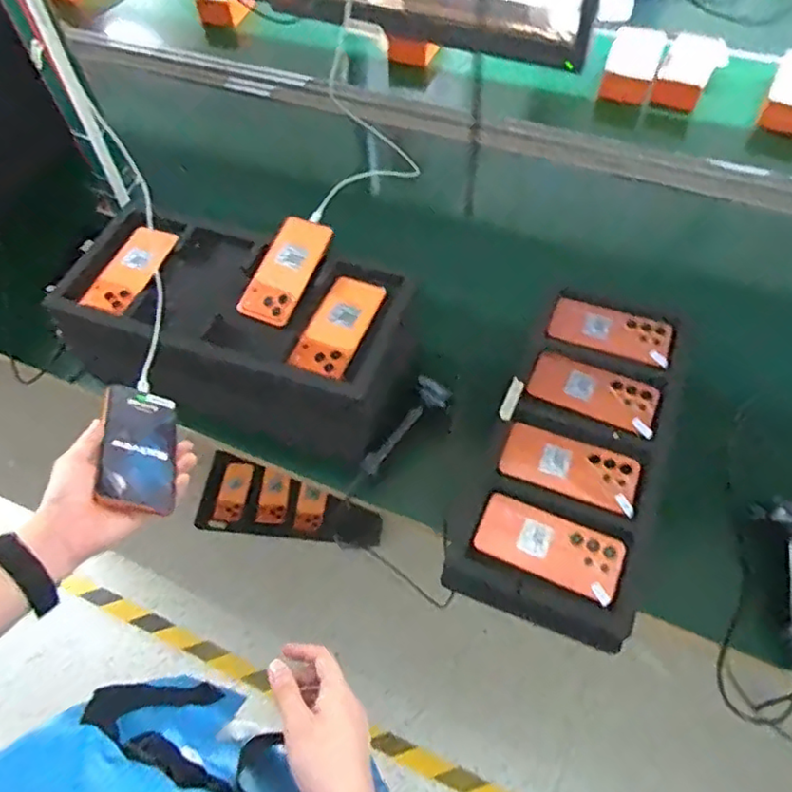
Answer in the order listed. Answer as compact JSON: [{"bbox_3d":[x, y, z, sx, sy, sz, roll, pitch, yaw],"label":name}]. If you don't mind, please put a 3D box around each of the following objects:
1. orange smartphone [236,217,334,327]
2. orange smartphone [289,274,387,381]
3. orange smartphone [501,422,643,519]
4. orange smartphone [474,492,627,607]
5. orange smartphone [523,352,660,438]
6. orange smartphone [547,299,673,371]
[{"bbox_3d":[-0.154,-0.175,0.861,0.078,0.016,0.164,20,72,16],"label":"orange smartphone"},{"bbox_3d":[-0.073,-0.096,0.822,0.078,0.016,0.164,19,60,15],"label":"orange smartphone"},{"bbox_3d":[0.227,0.092,0.805,0.170,0.014,0.077,19,60,15],"label":"orange smartphone"},{"bbox_3d":[0.186,0.181,0.747,0.171,0.013,0.085,22,61,17],"label":"orange smartphone"},{"bbox_3d":[0.276,-0.006,0.857,0.172,0.009,0.078,23,61,17],"label":"orange smartphone"},{"bbox_3d":[0.319,-0.100,0.913,0.176,0.013,0.087,19,60,15],"label":"orange smartphone"}]

